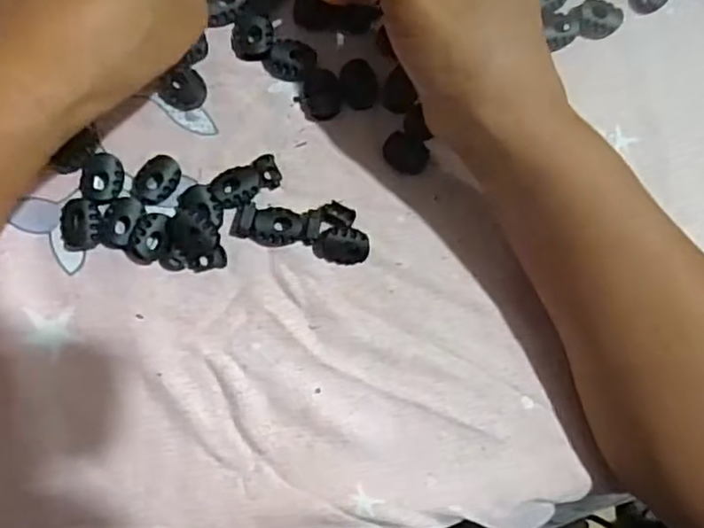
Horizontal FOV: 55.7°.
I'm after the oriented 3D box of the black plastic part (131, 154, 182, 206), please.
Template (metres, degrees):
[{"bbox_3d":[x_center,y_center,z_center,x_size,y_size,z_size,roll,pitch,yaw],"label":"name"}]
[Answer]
[{"bbox_3d":[-0.089,-0.038,0.303,0.018,0.004,0.024,44,82,-2],"label":"black plastic part"}]

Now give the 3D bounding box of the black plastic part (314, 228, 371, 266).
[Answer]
[{"bbox_3d":[-0.005,-0.008,0.308,0.025,0.009,0.017,2,85,-7],"label":"black plastic part"}]

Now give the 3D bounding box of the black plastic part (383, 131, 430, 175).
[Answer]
[{"bbox_3d":[0.026,-0.052,0.319,0.022,0.006,0.016,29,83,-4],"label":"black plastic part"}]

